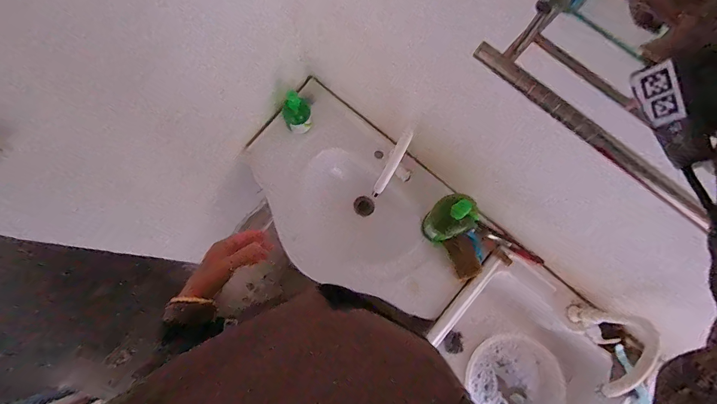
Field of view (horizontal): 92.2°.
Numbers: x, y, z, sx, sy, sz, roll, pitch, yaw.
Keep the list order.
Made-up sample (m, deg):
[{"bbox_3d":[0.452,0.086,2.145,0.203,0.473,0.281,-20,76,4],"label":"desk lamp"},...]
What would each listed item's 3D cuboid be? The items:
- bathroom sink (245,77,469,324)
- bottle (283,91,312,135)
[{"bbox_3d":[0.002,0.036,1.009,0.695,0.144,0.435,40,79,8],"label":"bathroom sink"},{"bbox_3d":[-0.173,-0.249,0.975,0.062,0.141,0.064,0,77,-1],"label":"bottle"}]

